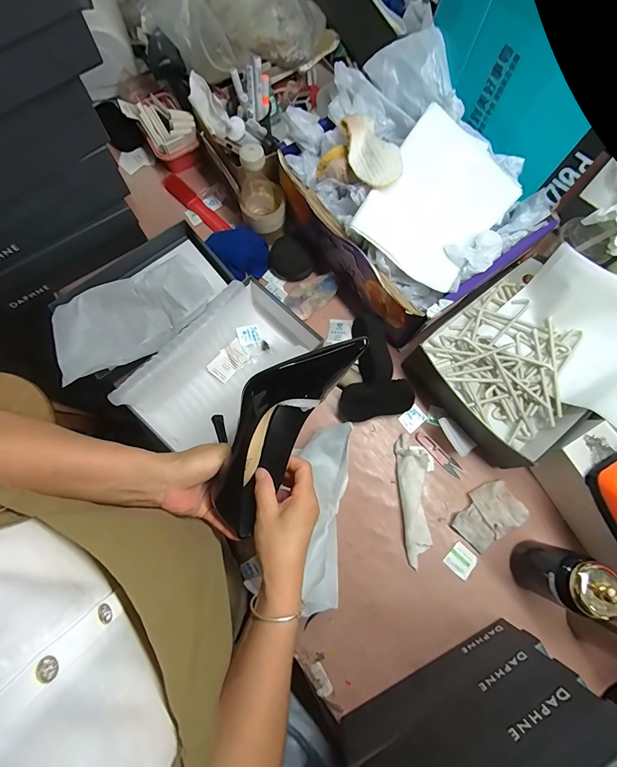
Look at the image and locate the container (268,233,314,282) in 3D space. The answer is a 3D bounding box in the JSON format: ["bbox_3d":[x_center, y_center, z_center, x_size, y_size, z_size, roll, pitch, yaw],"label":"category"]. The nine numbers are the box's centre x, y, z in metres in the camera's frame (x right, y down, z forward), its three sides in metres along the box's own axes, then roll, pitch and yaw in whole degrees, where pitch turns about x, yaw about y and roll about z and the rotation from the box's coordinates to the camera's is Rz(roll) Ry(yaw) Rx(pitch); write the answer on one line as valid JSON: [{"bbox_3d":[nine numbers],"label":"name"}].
[{"bbox_3d":[-0.036,-0.249,0.687,0.083,0.026,0.092,-31,79,-9],"label":"container"}]

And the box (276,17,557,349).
[{"bbox_3d":[0.163,-0.340,0.611,0.306,0.179,0.440,-34,79,-9],"label":"box"}]

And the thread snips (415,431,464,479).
[{"bbox_3d":[0.236,0.128,0.619,0.025,0.009,0.103,-44,81,-11],"label":"thread snips"}]

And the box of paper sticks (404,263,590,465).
[{"bbox_3d":[0.375,-0.040,0.620,0.307,0.085,0.266,-37,80,-10],"label":"box of paper sticks"}]

